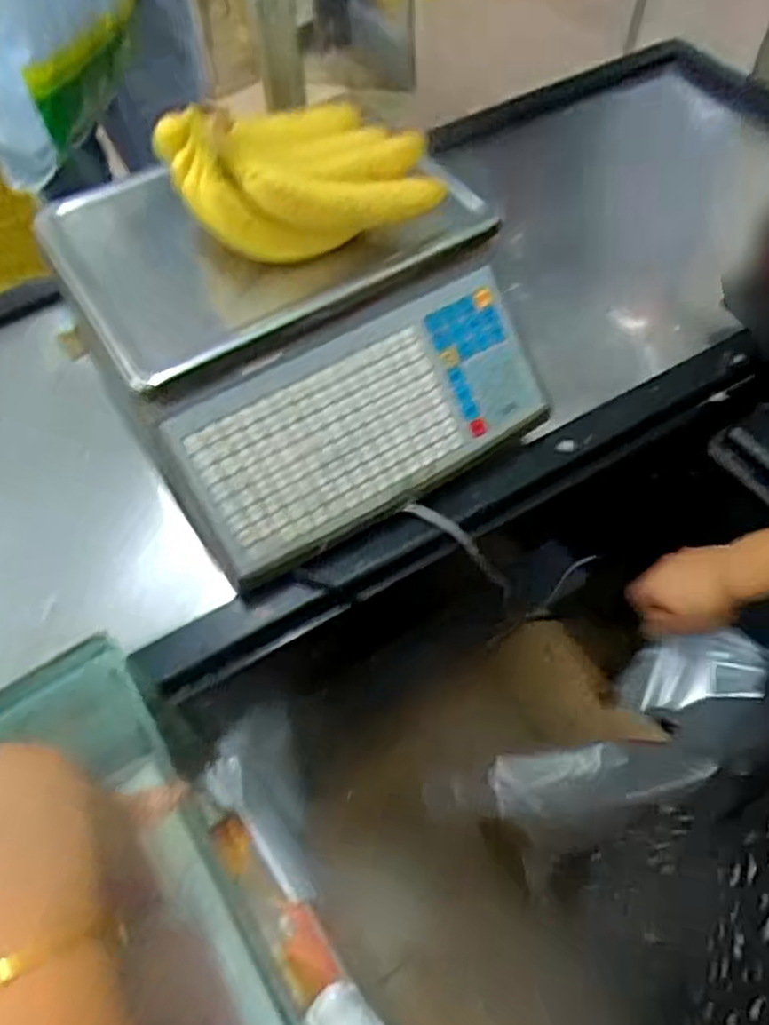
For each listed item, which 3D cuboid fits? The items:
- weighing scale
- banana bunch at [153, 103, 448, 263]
[{"bbox_3d":[-0.079,-0.173,0.620,0.324,0.153,0.340,-29,60,-13],"label":"weighing scale"},{"bbox_3d":[-0.066,-0.275,0.549,0.196,0.093,0.130,-17,58,-6],"label":"banana bunch"}]

